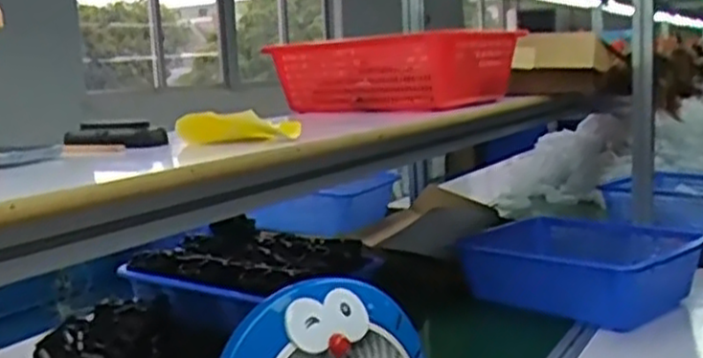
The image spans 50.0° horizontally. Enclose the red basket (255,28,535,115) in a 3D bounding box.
[{"bbox_3d":[0.077,-0.180,1.290,0.342,0.114,0.257,6,12,44],"label":"red basket"}]

